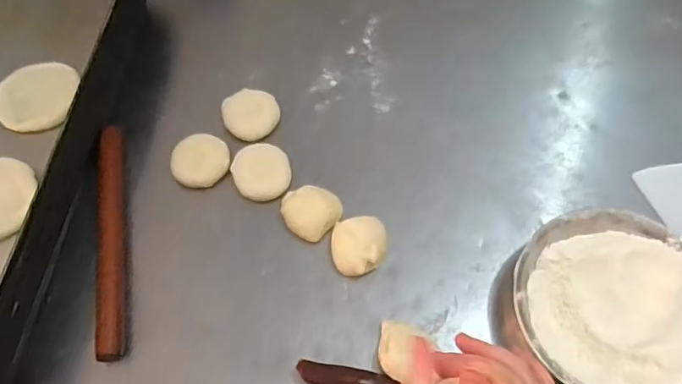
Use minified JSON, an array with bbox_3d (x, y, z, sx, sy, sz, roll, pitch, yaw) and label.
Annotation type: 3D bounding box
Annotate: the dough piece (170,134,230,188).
[{"bbox_3d":[-0.165,-0.038,0.636,0.064,0.026,0.061,-1,60,2],"label":"dough piece"}]

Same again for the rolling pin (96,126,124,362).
[{"bbox_3d":[-0.253,0.046,0.599,0.025,0.026,0.271,-11,60,-4],"label":"rolling pin"}]

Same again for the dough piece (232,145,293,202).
[{"bbox_3d":[-0.091,-0.023,0.628,0.064,0.023,0.065,-20,61,-9],"label":"dough piece"}]

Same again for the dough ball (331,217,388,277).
[{"bbox_3d":[0.019,0.057,0.586,0.058,0.032,0.067,5,61,5],"label":"dough ball"}]

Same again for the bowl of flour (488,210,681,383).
[{"bbox_3d":[0.262,0.122,0.538,0.186,0.073,0.189,-25,62,-12],"label":"bowl of flour"}]

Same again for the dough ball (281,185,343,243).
[{"bbox_3d":[-0.034,0.021,0.604,0.063,0.025,0.056,39,68,21],"label":"dough ball"}]

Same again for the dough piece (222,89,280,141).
[{"bbox_3d":[-0.109,-0.095,0.669,0.066,0.020,0.066,-1,60,2],"label":"dough piece"}]

